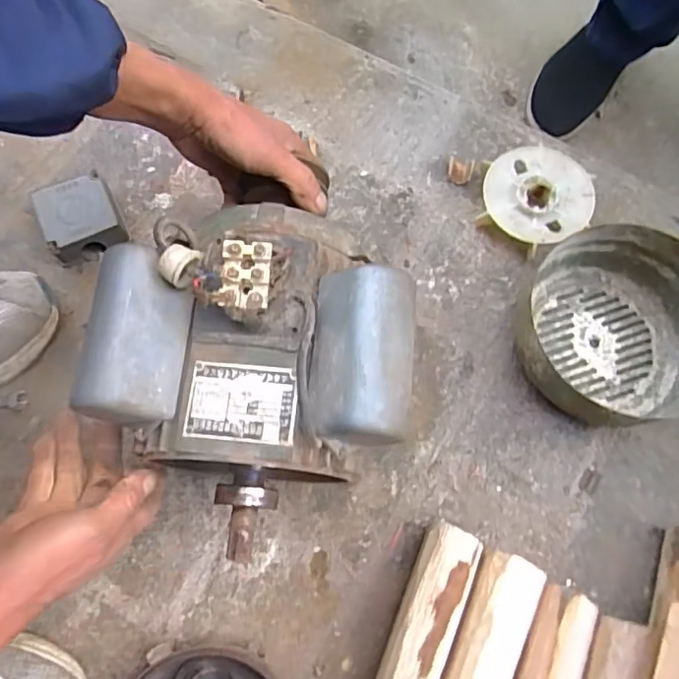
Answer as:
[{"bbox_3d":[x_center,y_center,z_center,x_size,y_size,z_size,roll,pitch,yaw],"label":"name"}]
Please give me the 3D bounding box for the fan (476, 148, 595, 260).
[{"bbox_3d":[0.199,-0.144,0.576,0.108,0.030,0.104,0,73,0],"label":"fan"}]

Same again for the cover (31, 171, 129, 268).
[{"bbox_3d":[-0.257,-0.119,0.562,0.075,0.044,0.079,-21,74,-6],"label":"cover"}]

